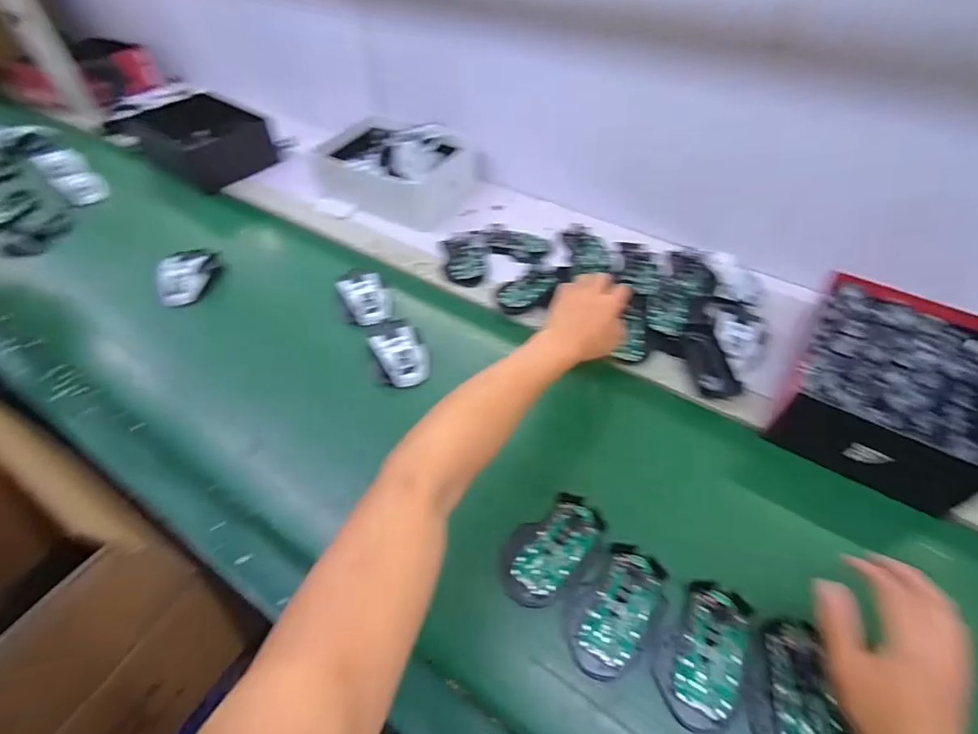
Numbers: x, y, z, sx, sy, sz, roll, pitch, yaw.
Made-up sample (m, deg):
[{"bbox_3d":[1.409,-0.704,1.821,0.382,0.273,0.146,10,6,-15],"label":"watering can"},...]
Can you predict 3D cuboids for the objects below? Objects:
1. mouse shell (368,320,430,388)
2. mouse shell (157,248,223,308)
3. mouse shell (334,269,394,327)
[{"bbox_3d":[-0.117,-0.020,0.624,0.075,0.036,0.089,-22,53,-16],"label":"mouse shell"},{"bbox_3d":[-0.457,-0.145,0.728,0.080,0.033,0.119,-15,52,-11],"label":"mouse shell"},{"bbox_3d":[-0.178,-0.103,0.696,0.071,0.034,0.080,-14,51,-10],"label":"mouse shell"}]

